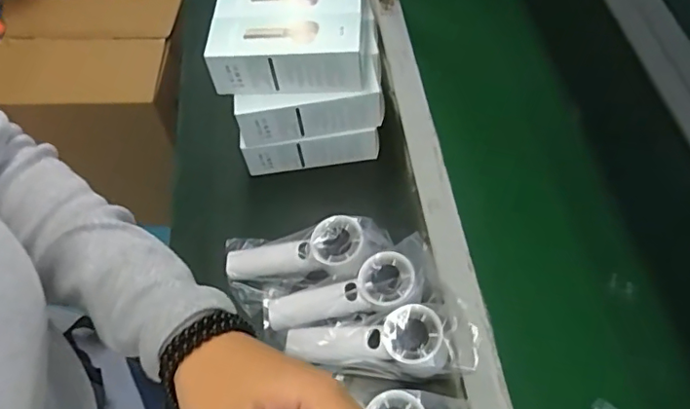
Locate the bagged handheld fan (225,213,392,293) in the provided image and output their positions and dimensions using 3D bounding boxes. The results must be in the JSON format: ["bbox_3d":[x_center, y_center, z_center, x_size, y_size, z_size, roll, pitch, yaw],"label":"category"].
[{"bbox_3d":[-0.046,0.052,0.598,0.187,0.029,0.070,-12,55,21],"label":"bagged handheld fan"}]

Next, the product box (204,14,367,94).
[{"bbox_3d":[-0.059,-0.166,0.599,0.164,0.064,0.062,2,57,3],"label":"product box"}]

